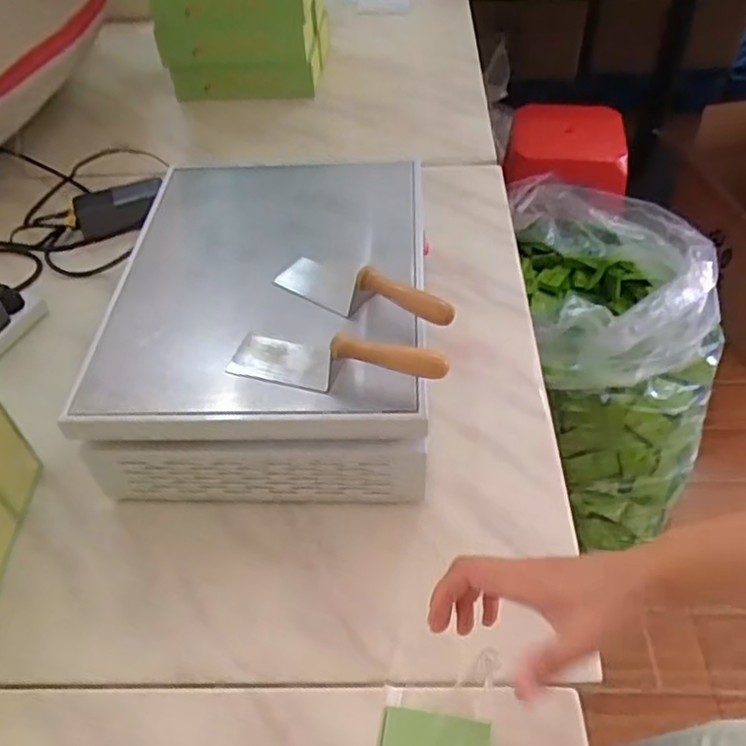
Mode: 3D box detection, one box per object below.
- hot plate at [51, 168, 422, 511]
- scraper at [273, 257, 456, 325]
[{"bbox_3d":[-0.099,-0.062,0.728,0.305,0.148,0.390,0,49,3],"label":"hot plate"},{"bbox_3d":[-0.009,-0.083,0.629,0.194,0.042,0.053,16,50,34],"label":"scraper"}]

